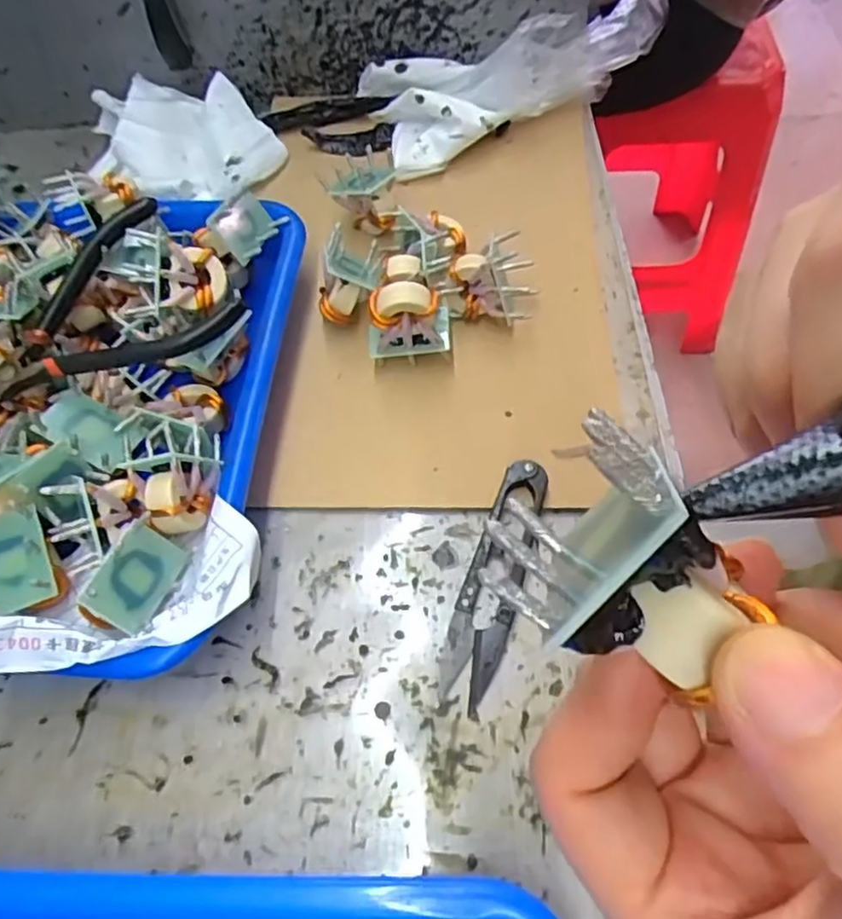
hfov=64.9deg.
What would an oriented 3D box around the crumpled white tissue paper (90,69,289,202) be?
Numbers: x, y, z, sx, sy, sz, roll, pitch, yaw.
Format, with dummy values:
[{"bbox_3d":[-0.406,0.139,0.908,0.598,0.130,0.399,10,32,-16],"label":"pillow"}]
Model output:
[{"bbox_3d":[-0.152,-0.195,0.408,0.122,0.038,0.094,36,68,22],"label":"crumpled white tissue paper"}]

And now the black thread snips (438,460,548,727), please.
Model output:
[{"bbox_3d":[0.030,0.048,0.269,0.022,0.014,0.102,16,62,12],"label":"black thread snips"}]

